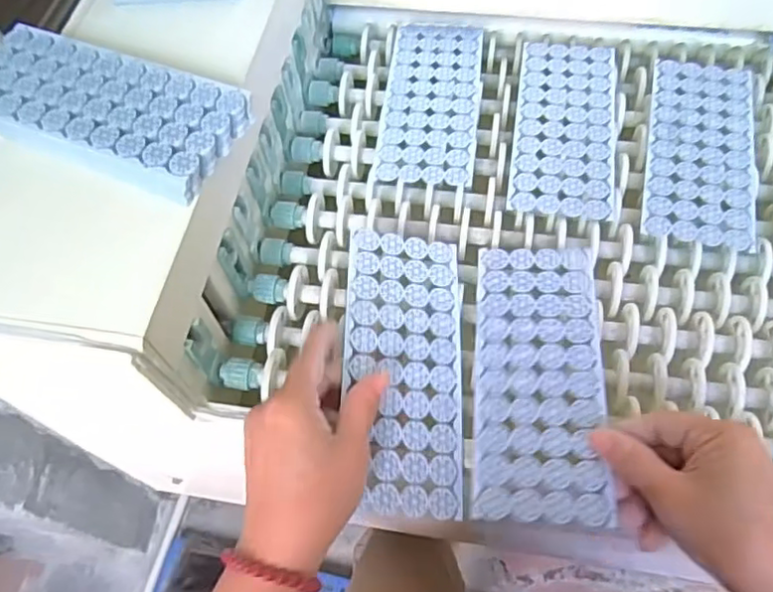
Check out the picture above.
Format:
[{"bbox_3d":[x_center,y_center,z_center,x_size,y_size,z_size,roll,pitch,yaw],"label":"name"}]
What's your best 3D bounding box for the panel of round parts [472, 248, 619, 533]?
[{"bbox_3d":[0.098,0.047,0.402,0.078,0.011,0.191,5,57,6],"label":"panel of round parts"}]

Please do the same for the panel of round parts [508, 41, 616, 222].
[{"bbox_3d":[0.147,-0.145,0.515,0.079,0.005,0.191,9,61,7],"label":"panel of round parts"}]

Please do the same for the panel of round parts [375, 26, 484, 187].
[{"bbox_3d":[0.039,-0.171,0.536,0.080,0.006,0.185,5,61,5],"label":"panel of round parts"}]

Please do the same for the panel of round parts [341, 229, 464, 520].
[{"bbox_3d":[0.011,0.042,0.405,0.080,0.005,0.189,10,62,-15],"label":"panel of round parts"}]

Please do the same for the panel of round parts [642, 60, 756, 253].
[{"bbox_3d":[0.249,-0.119,0.496,0.079,0.008,0.189,12,62,9],"label":"panel of round parts"}]

